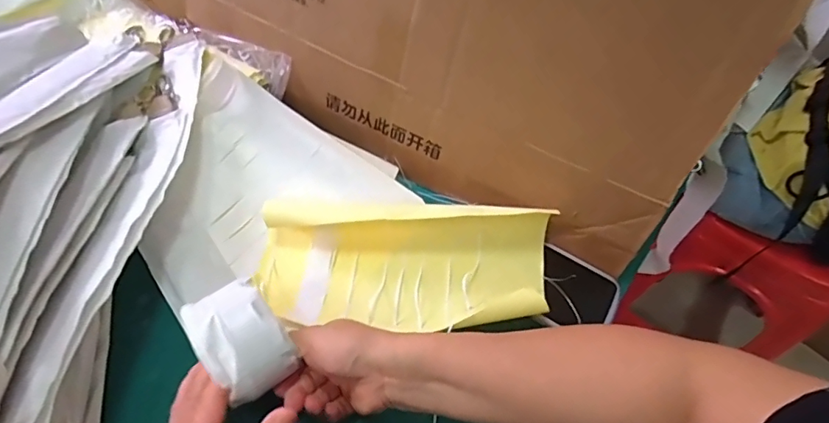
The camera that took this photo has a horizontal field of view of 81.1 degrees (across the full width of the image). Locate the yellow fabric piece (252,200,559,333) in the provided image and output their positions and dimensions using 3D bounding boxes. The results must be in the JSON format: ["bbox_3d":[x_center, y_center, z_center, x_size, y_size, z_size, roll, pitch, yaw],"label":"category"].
[{"bbox_3d":[-0.008,0.047,0.460,0.273,0.034,0.140,-1,56,-6],"label":"yellow fabric piece"}]

